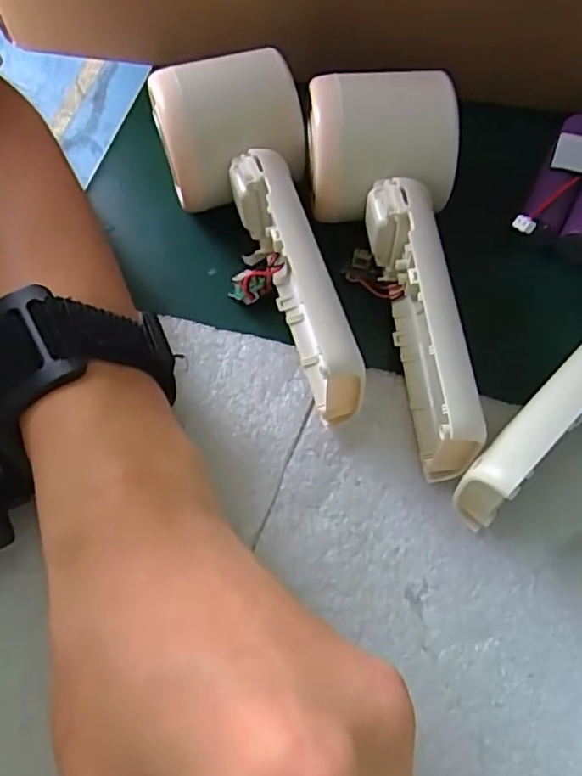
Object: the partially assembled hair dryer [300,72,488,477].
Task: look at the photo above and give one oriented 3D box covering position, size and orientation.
[{"bbox_3d":[0.037,-0.049,0.224,0.058,0.036,0.161,-2,65,2],"label":"partially assembled hair dryer"}]

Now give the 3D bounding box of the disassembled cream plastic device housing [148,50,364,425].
[{"bbox_3d":[-0.014,-0.060,0.227,0.057,0.044,0.156,-14,65,-4],"label":"disassembled cream plastic device housing"}]

